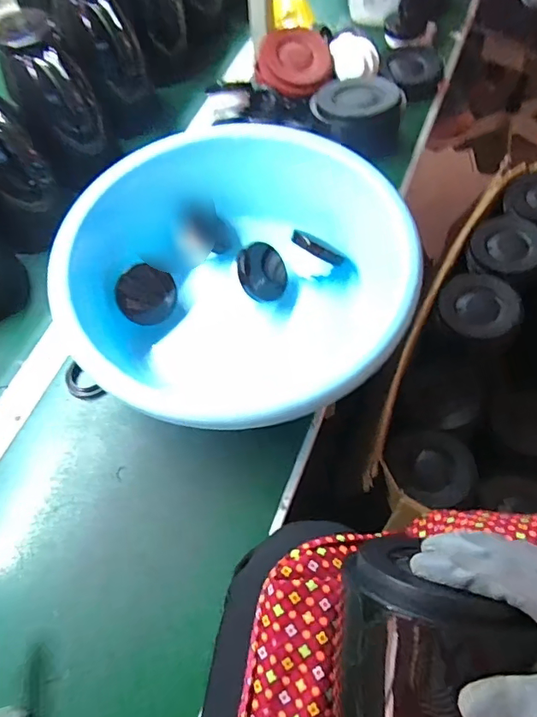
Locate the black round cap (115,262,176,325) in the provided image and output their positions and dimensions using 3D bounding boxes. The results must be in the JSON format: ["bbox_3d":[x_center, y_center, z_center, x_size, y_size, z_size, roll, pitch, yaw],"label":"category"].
[{"bbox_3d":[-0.154,-0.081,0.621,0.075,0.005,0.079,13,65,-31],"label":"black round cap"}]

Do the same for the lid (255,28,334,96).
[{"bbox_3d":[0.043,-0.475,0.792,0.120,0.020,0.098,-12,95,-4],"label":"lid"}]

